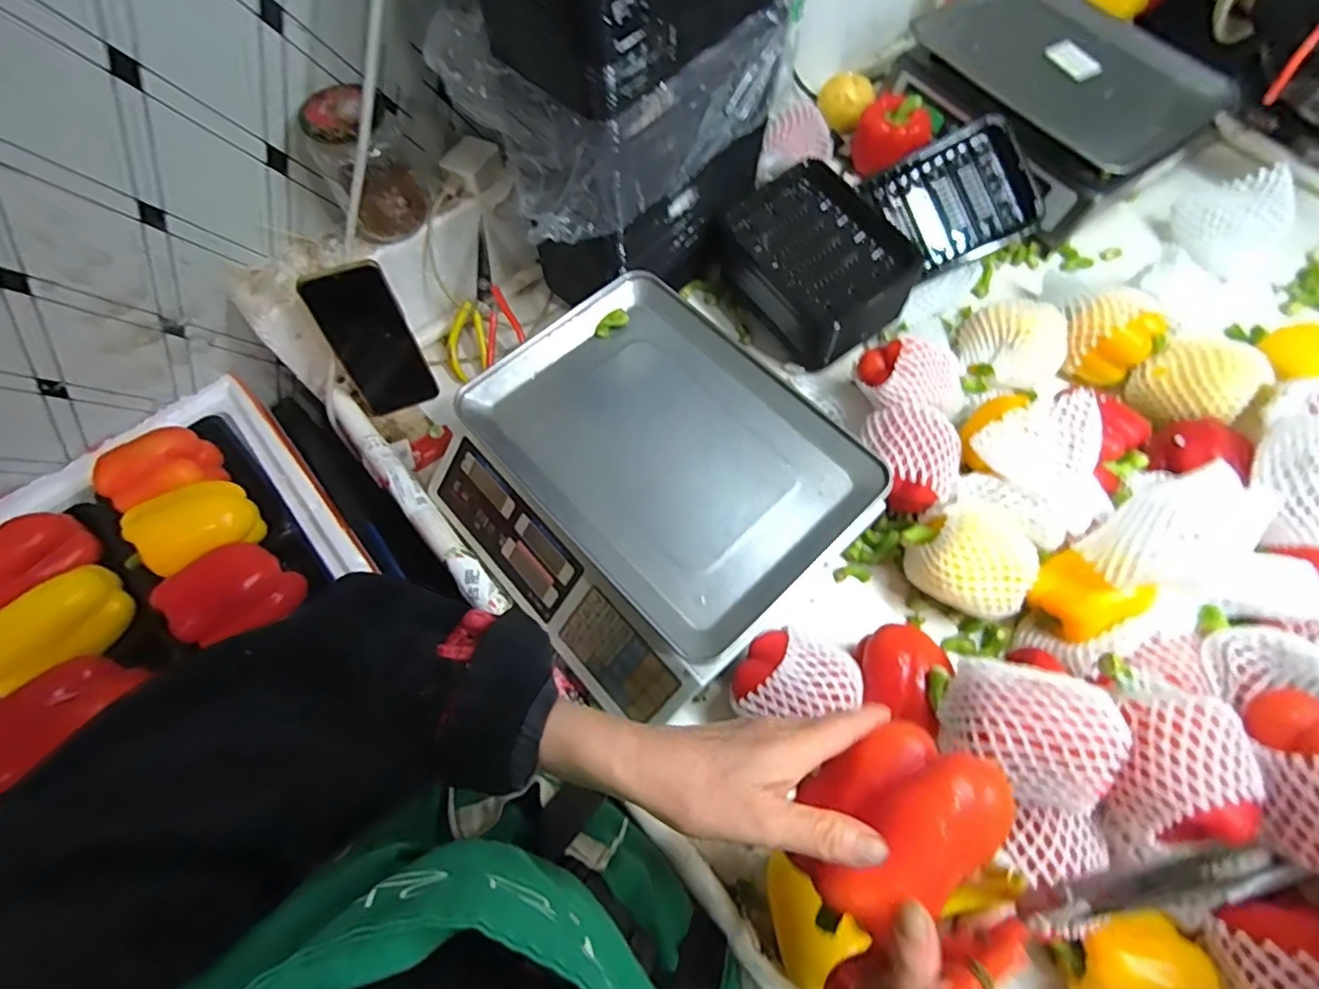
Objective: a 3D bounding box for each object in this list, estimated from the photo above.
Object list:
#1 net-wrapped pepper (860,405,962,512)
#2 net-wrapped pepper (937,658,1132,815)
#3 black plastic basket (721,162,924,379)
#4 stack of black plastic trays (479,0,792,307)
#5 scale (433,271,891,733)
[{"bbox_3d":[0.244,-0.034,0.573,0.084,0.077,0.101,-12,67,-6],"label":"net-wrapped pepper"},{"bbox_3d":[0.265,0.167,0.423,0.105,0.076,0.097,30,69,12],"label":"net-wrapped pepper"},{"bbox_3d":[0.179,-0.256,0.669,0.140,0.104,0.202,-34,70,-14],"label":"black plastic basket"},{"bbox_3d":[-0.026,-0.370,0.518,0.166,0.349,0.263,37,71,15],"label":"stack of black plastic trays"},{"bbox_3d":[-0.002,-0.023,0.551,0.267,0.097,0.332,-40,72,-16],"label":"scale"}]

